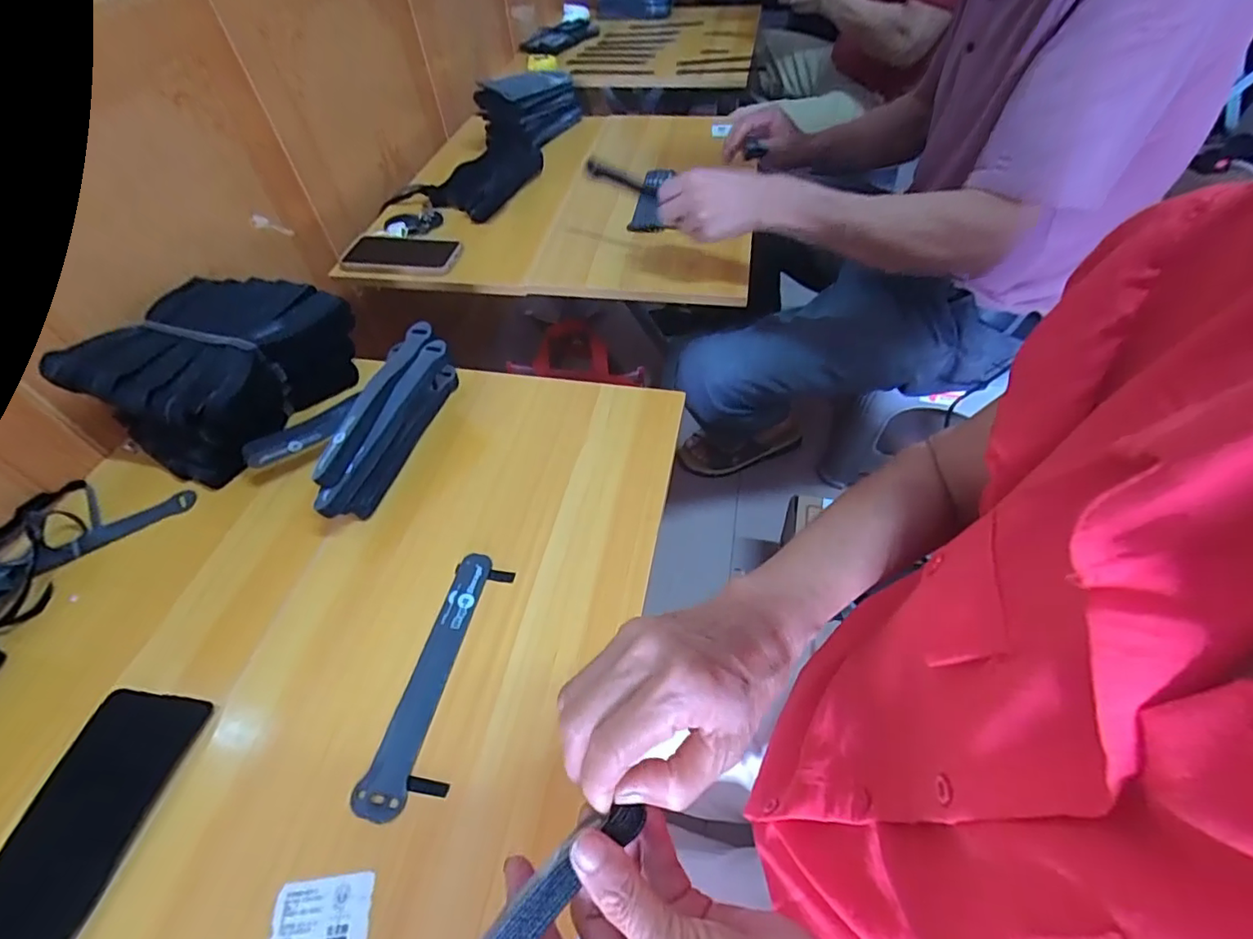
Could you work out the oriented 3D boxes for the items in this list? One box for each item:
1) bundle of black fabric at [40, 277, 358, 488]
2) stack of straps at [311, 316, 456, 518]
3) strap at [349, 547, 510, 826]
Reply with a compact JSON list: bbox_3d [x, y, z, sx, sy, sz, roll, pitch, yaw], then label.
[{"bbox_3d":[-0.418,-0.111,0.578,0.186,0.111,0.217,18,55,16],"label":"bundle of black fabric"},{"bbox_3d":[-0.222,-0.044,0.532,0.053,0.083,0.210,9,53,10],"label":"stack of straps"},{"bbox_3d":[-0.137,0.154,0.419,0.054,0.004,0.195,8,53,9],"label":"strap"}]

